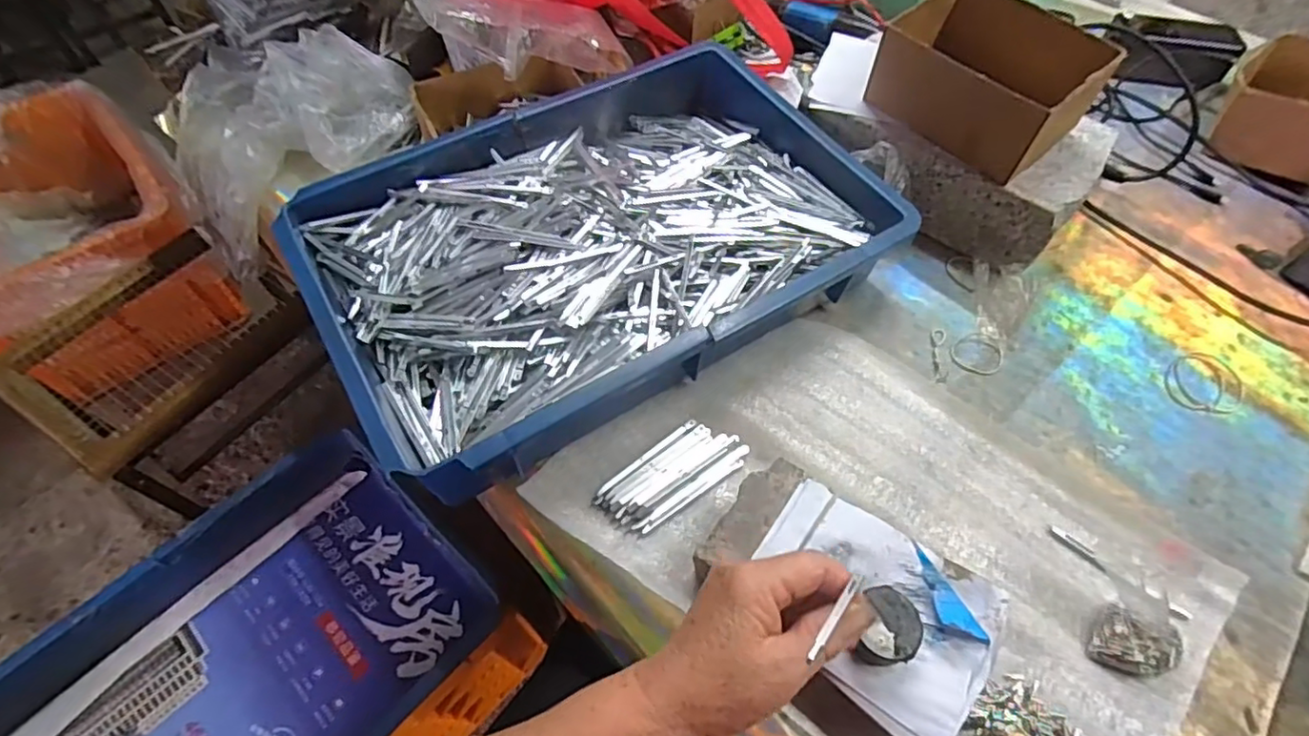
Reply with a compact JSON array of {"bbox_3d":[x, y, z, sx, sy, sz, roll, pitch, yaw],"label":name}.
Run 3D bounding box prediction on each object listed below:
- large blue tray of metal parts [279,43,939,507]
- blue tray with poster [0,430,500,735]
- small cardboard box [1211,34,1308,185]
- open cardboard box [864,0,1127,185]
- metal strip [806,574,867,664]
[{"bbox_3d":[-0.044,-0.103,0.517,0.436,0.072,0.296,-27,62,-17],"label":"large blue tray of metal parts"},{"bbox_3d":[-0.398,0.294,0.589,0.282,0.088,0.440,37,64,20],"label":"blue tray with poster"},{"bbox_3d":[0.637,-0.254,0.605,0.133,0.059,0.138,34,63,19],"label":"small cardboard box"},{"bbox_3d":[0.281,-0.247,0.527,0.117,0.071,0.157,-35,65,-21],"label":"open cardboard box"},{"bbox_3d":[0.083,0.111,0.279,0.005,0.006,0.049,35,46,20],"label":"metal strip"}]

